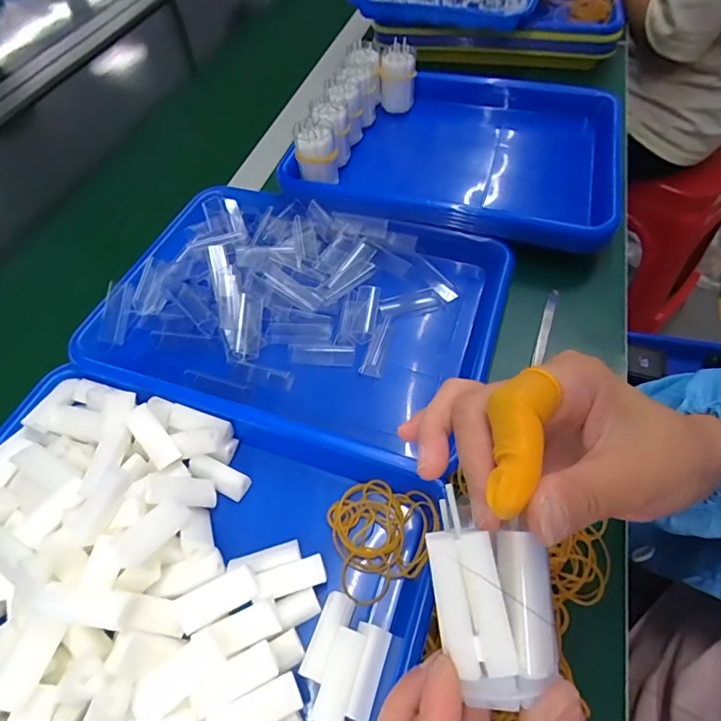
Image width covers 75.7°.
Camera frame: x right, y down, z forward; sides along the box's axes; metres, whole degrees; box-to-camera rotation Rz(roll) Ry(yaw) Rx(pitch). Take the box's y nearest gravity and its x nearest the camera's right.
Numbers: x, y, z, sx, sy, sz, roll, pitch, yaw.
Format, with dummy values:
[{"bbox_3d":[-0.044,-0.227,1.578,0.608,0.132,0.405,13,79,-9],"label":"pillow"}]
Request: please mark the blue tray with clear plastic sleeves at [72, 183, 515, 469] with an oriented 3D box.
[{"bbox_3d":[-0.047,-0.050,0.415,0.318,0.043,0.245,16,59,15],"label":"blue tray with clear plastic sleeves"}]

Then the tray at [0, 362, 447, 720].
[{"bbox_3d":[-0.126,0.136,0.286,0.323,0.063,0.232,13,58,13],"label":"tray"}]

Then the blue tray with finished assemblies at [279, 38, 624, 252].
[{"bbox_3d":[0.102,-0.240,0.497,0.318,0.074,0.254,11,58,12],"label":"blue tray with finished assemblies"}]

